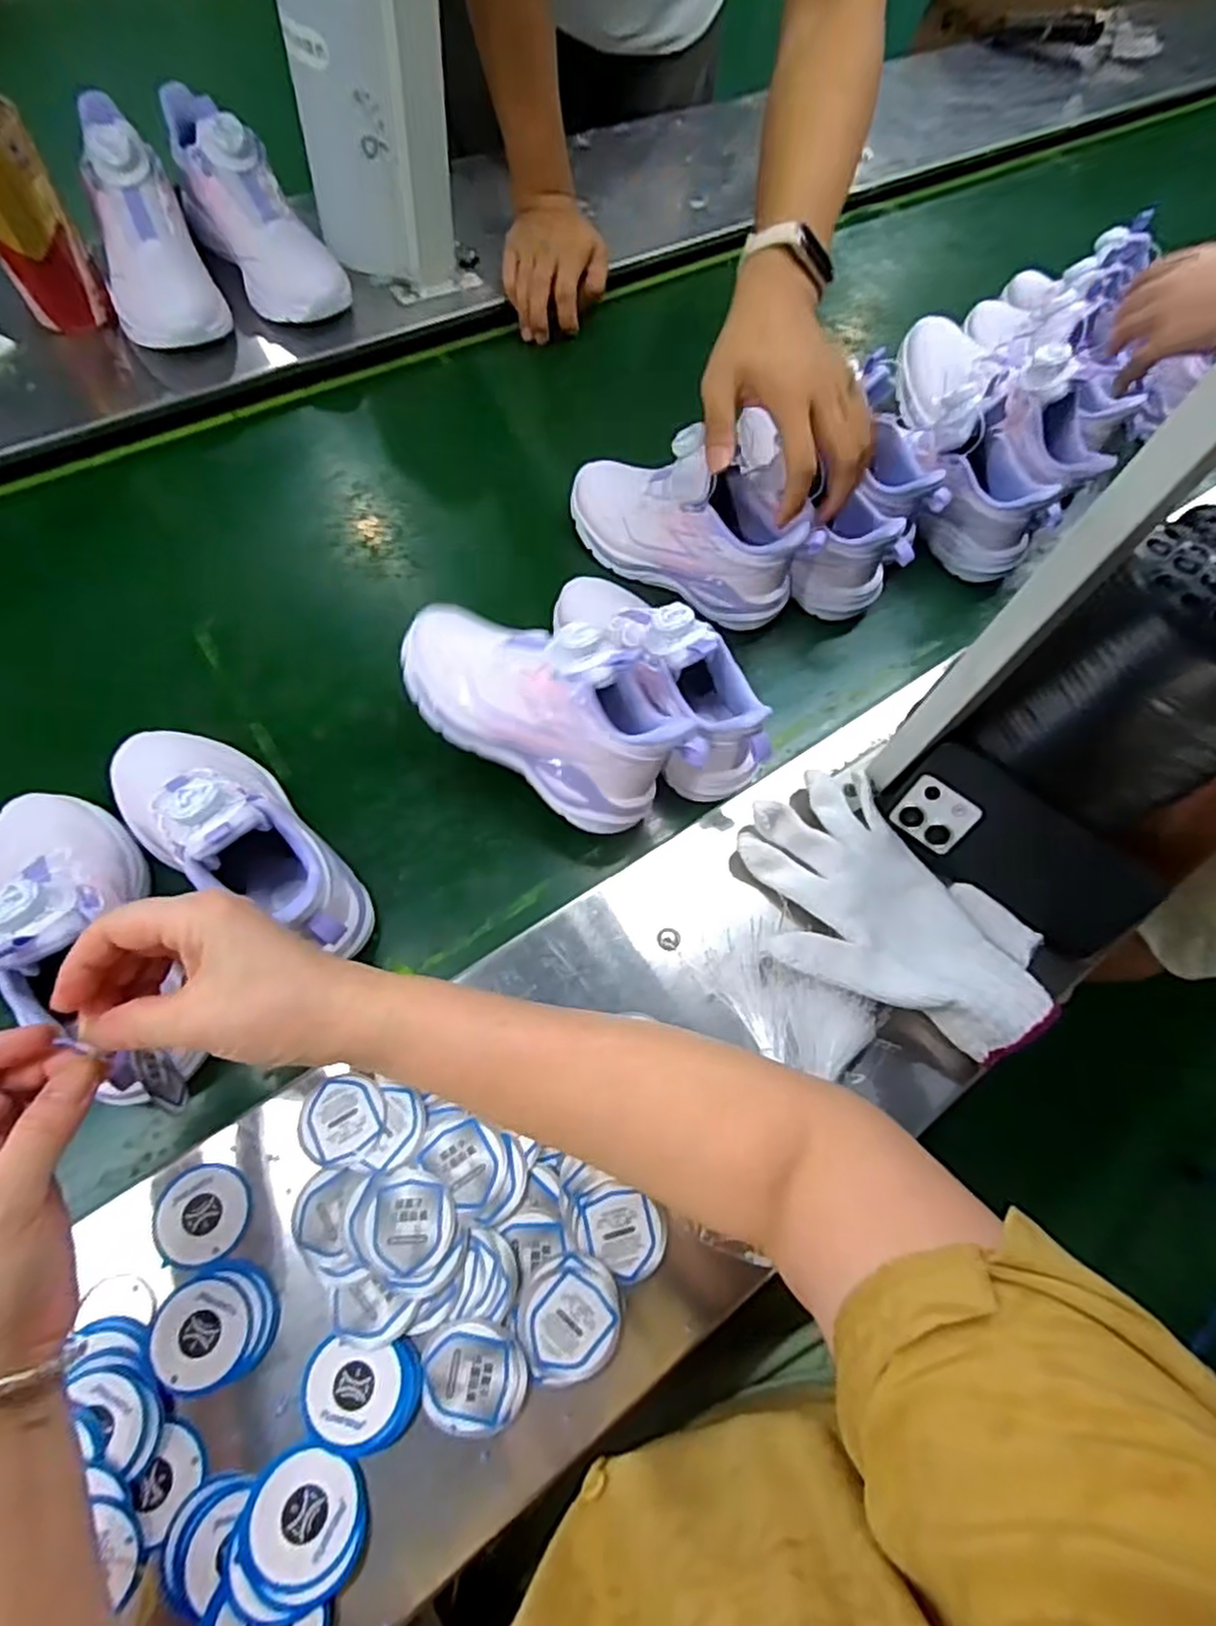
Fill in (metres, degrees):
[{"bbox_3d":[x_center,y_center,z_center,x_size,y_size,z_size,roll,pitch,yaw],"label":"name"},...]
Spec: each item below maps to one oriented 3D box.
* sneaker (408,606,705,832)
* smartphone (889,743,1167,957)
[{"bbox_3d":[-0.040,-0.074,0.492,0.204,0.093,0.097,34,68,6],"label":"sneaker"},{"bbox_3d":[0.270,0.026,0.484,0.157,0.080,0.016,38,35,13],"label":"smartphone"}]

